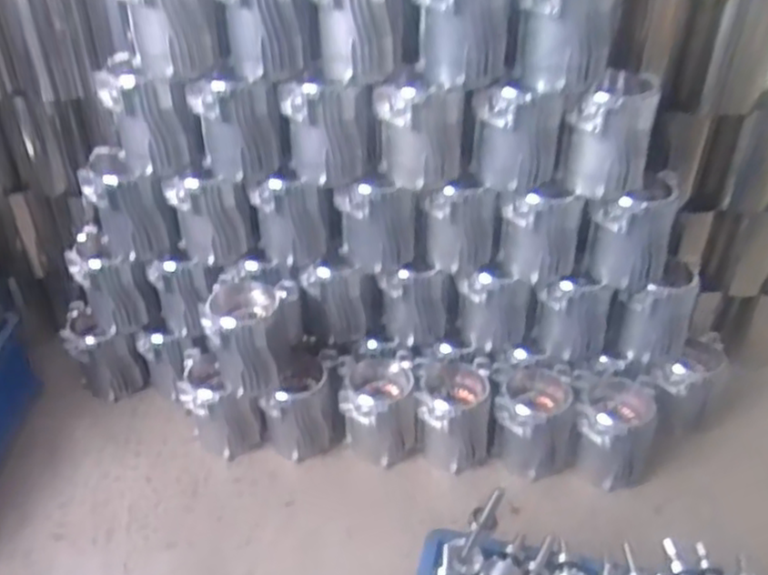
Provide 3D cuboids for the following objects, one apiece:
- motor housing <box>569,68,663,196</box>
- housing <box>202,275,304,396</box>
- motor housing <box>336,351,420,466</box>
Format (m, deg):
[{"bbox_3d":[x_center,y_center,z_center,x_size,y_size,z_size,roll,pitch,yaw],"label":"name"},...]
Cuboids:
[{"bbox_3d":[0.286,-0.192,0.908,0.105,0.139,0.085,5,36,6],"label":"motor housing"},{"bbox_3d":[-0.185,0.062,1.007,0.109,0.124,0.127,6,36,9],"label":"housing"},{"bbox_3d":[-0.010,0.181,1.087,0.114,0.120,0.133,-4,35,-6],"label":"motor housing"}]

